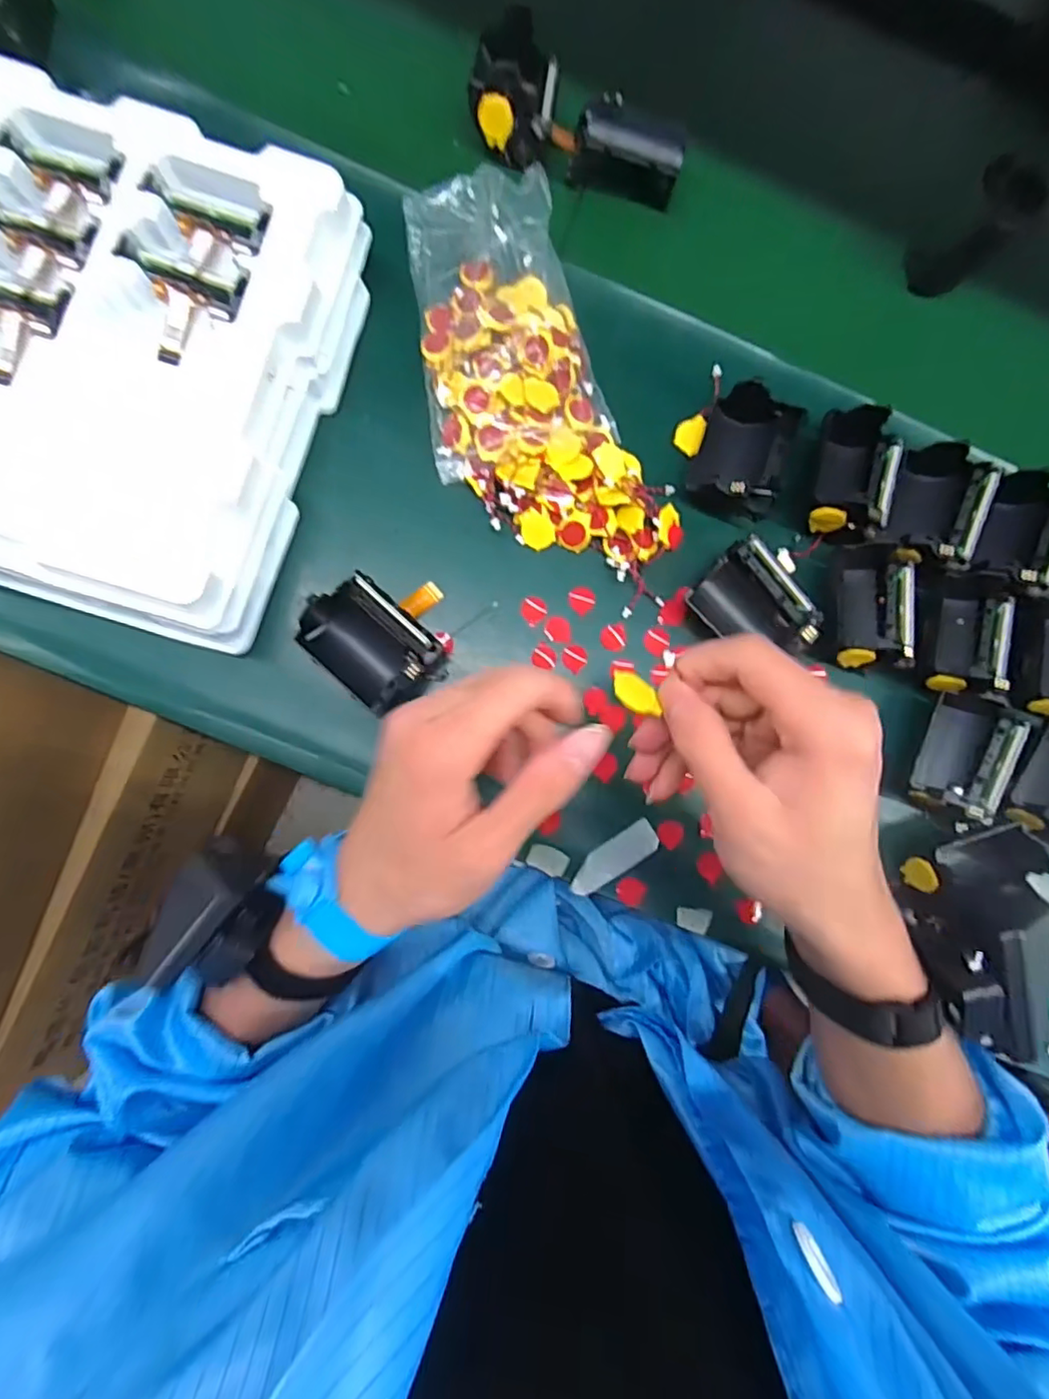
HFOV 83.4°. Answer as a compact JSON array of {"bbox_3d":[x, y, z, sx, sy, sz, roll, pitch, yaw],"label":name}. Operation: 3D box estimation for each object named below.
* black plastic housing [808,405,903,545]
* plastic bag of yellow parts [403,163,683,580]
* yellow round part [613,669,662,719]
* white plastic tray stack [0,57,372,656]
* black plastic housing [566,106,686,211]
[{"bbox_3d":[0.204,-0.136,0.362,0.052,0.032,0.076,14,84,-3],"label":"black plastic housing"},{"bbox_3d":[0.001,-0.181,0.352,0.123,0.049,0.237,-25,88,-6],"label":"plastic bag of yellow parts"},{"bbox_3d":[0.049,-0.003,0.254,0.020,0.004,0.020,10,55,-15],"label":"yellow round part"},{"bbox_3d":[-0.323,-0.208,0.310,0.415,0.064,0.252,17,84,-3],"label":"white plastic tray stack"},{"bbox_3d":[0.065,-0.343,0.373,0.069,0.040,0.025,13,84,-3],"label":"black plastic housing"}]

